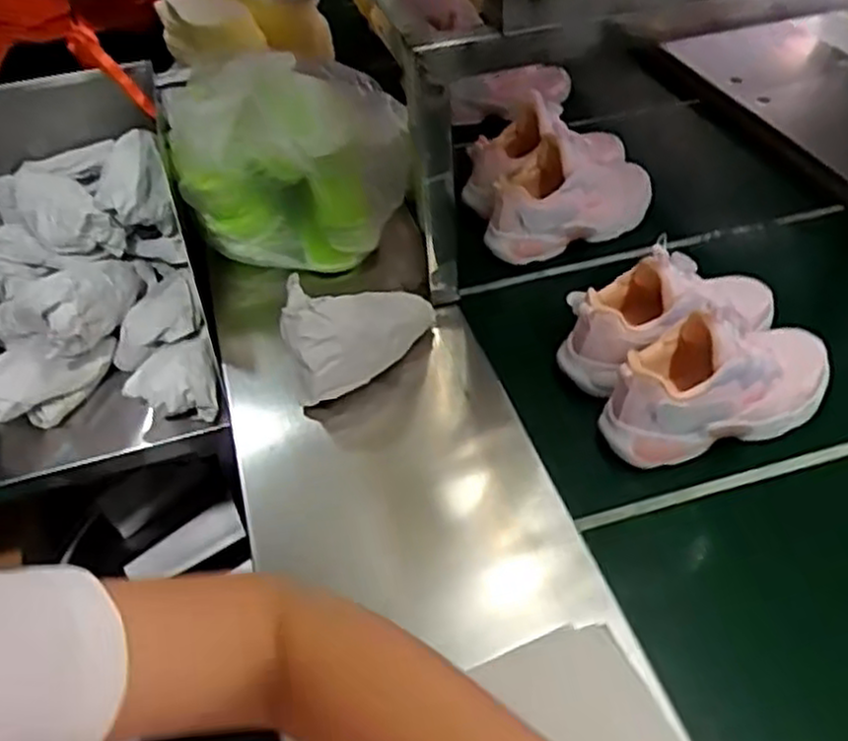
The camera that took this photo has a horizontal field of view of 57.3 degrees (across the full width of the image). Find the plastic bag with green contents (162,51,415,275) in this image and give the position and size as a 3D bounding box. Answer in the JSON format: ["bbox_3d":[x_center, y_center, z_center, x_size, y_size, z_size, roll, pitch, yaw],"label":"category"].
[{"bbox_3d":[-0.139,-0.231,0.842,0.212,0.167,0.192,13,48,18],"label":"plastic bag with green contents"}]

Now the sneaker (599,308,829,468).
[{"bbox_3d":[0.258,0.002,0.656,0.221,0.106,0.084,-16,46,-9],"label":"sneaker"}]

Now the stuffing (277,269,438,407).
[{"bbox_3d":[-0.051,-0.040,0.692,0.145,0.077,0.080,-19,47,-12],"label":"stuffing"}]

